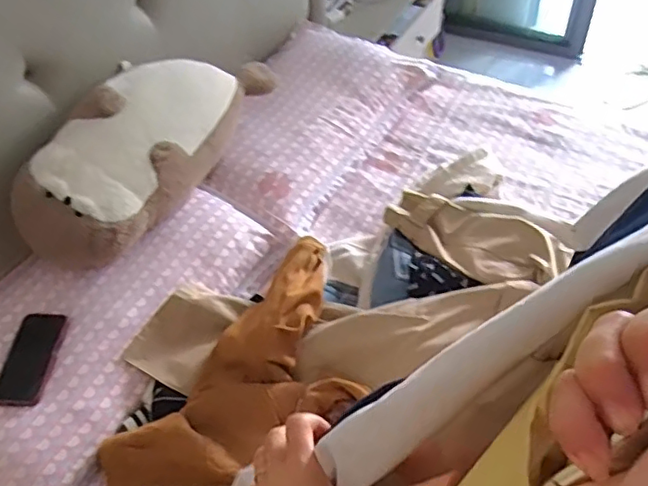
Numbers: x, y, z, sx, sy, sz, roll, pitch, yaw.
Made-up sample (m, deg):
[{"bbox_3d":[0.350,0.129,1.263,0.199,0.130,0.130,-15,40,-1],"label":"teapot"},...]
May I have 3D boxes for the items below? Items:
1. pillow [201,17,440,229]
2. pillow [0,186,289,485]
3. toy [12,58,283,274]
[{"bbox_3d":[-0.068,-0.304,1.414,0.408,0.119,0.634,23,55,24],"label":"pillow"},{"bbox_3d":[-0.413,0.174,1.038,0.372,0.147,0.718,24,55,24],"label":"pillow"},{"bbox_3d":[-0.321,-0.206,1.150,0.164,0.228,0.618,19,53,21],"label":"toy"}]

